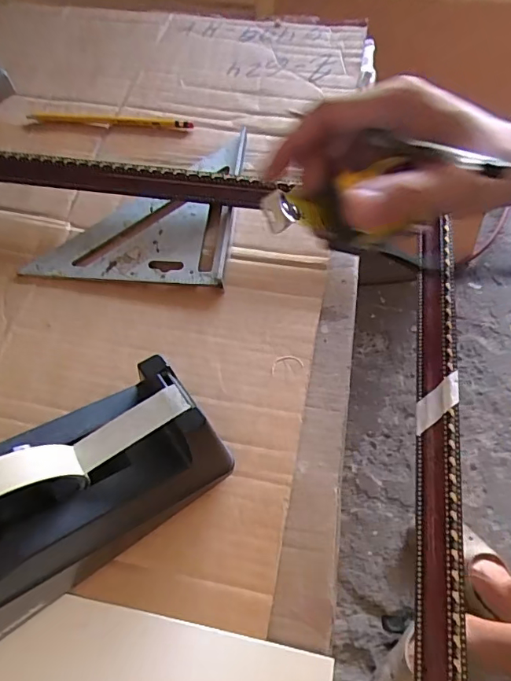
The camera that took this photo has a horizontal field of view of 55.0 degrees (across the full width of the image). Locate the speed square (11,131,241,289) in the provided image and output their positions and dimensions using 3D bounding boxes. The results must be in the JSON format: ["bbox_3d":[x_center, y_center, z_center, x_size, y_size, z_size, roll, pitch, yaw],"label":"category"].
[{"bbox_3d":[-0.105,-0.130,0.462,0.172,0.024,0.175,5,61,4],"label":"speed square"}]

